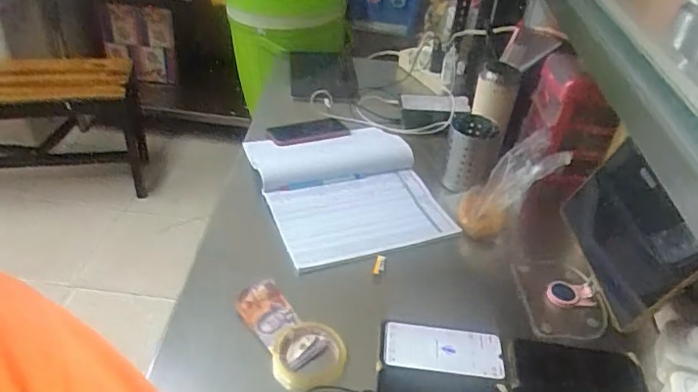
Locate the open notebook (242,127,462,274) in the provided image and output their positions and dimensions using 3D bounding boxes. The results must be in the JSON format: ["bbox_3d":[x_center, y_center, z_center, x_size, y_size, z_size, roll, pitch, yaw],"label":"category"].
[{"bbox_3d":[-0.009,-0.018,1.015,0.303,0.046,0.352,-10,40,-19],"label":"open notebook"}]

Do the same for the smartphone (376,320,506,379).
[{"bbox_3d":[0.127,0.209,0.754,0.167,0.012,0.073,6,38,1],"label":"smartphone"}]

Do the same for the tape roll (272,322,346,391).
[{"bbox_3d":[-0.052,0.211,0.723,0.093,0.022,0.092,3,38,-3],"label":"tape roll"}]

